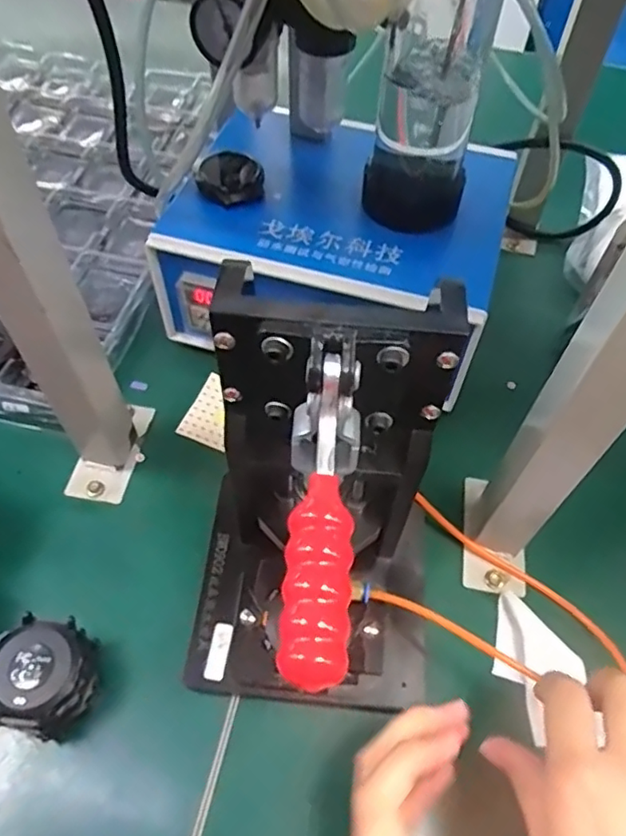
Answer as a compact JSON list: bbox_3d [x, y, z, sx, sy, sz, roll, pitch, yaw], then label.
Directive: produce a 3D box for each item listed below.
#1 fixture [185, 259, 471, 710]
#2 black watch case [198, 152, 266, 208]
[{"bbox_3d":[-0.002,0.056,0.275,0.104,0.233,0.137,18,58,10],"label":"fixture"},{"bbox_3d":[-0.057,-0.168,0.426,0.044,0.016,0.039,-22,60,-16],"label":"black watch case"}]

